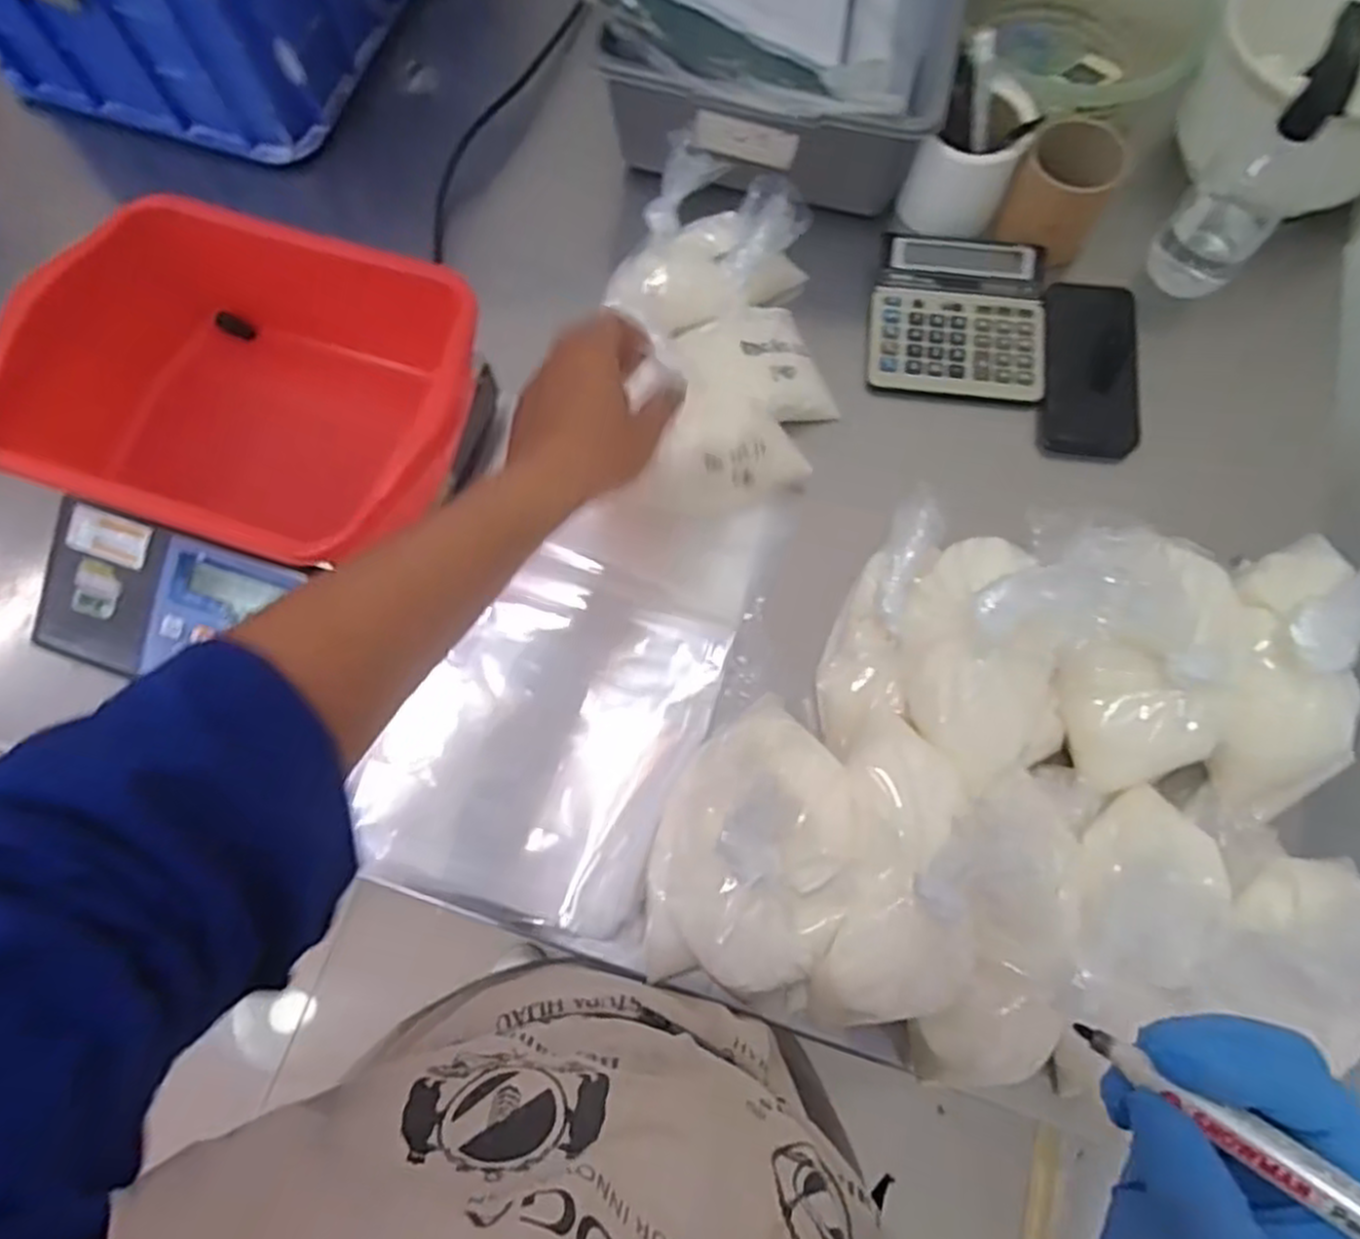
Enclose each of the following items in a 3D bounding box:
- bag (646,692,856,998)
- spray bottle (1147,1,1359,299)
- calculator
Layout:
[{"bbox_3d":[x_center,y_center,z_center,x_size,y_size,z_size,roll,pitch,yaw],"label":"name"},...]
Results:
[{"bbox_3d":[0.043,0.141,0.493,0.121,0.103,0.186,10,72,4],"label":"bag"},{"bbox_3d":[0.475,-0.360,0.634,0.082,0.198,0.068,35,75,12],"label":"spray bottle"},{"bbox_3d":[0.251,-0.271,0.698,0.153,0.022,0.156,7,72,3],"label":"calculator"}]

